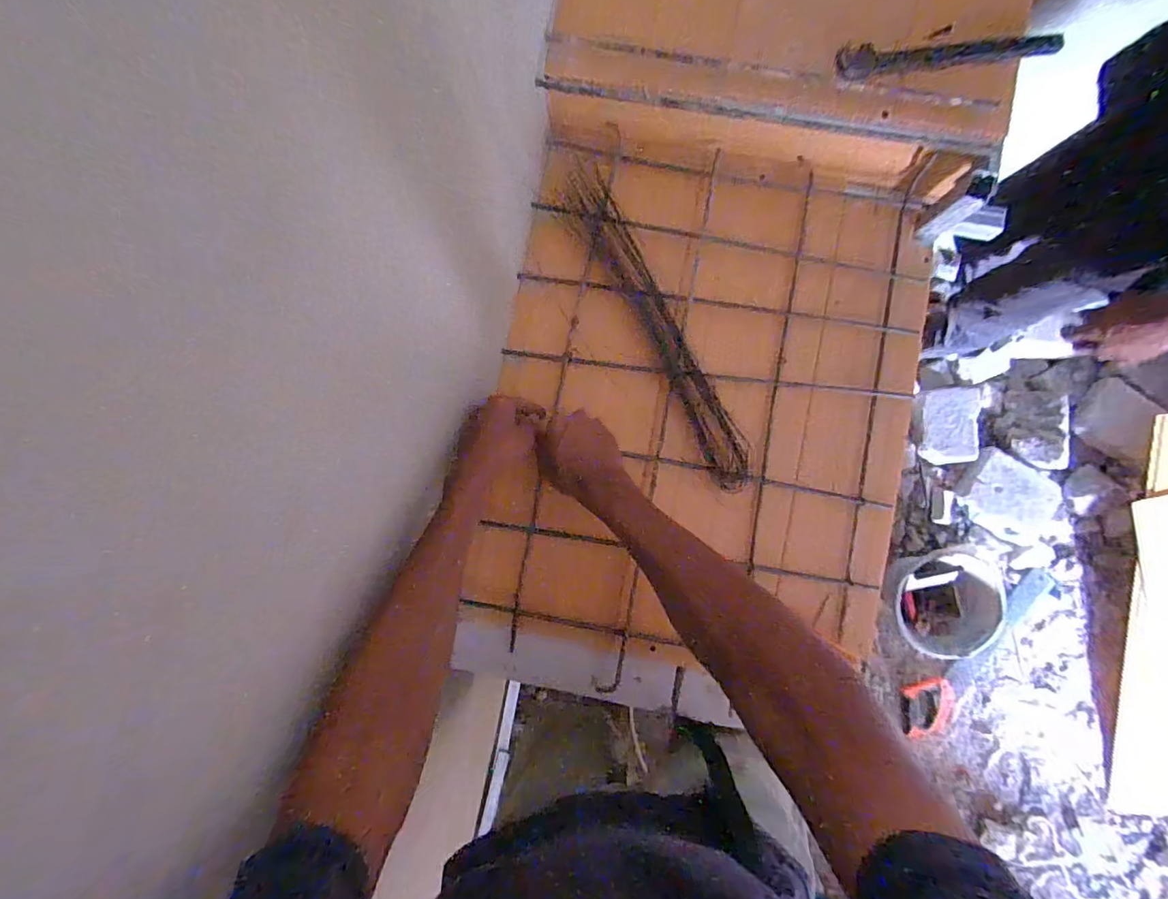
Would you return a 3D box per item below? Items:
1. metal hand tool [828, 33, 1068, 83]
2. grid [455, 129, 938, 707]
[{"bbox_3d":[0.391,-0.434,0.545,0.203,0.024,0.041,14,86,25],"label":"metal hand tool"},{"bbox_3d":[0.146,-0.035,0.640,0.510,0.040,0.684,11,86,0],"label":"grid"}]

